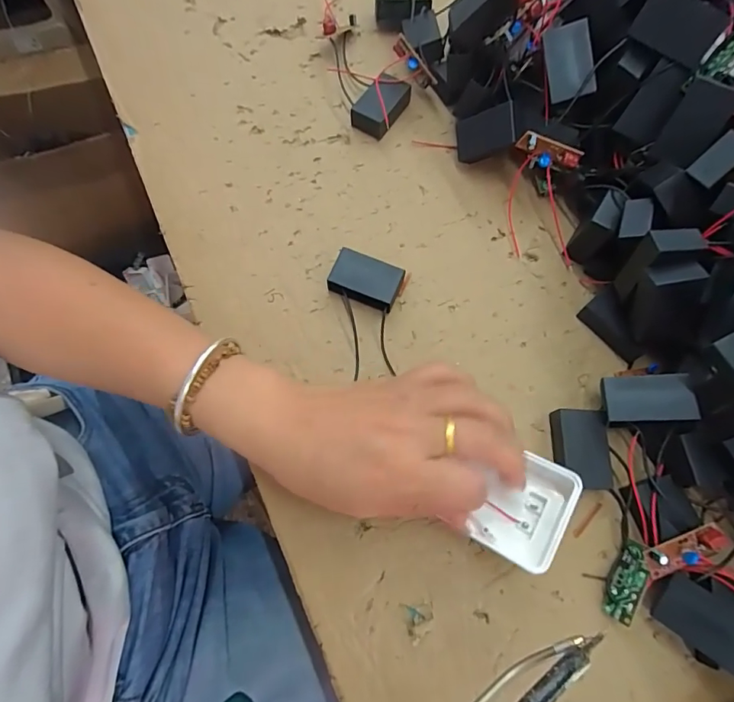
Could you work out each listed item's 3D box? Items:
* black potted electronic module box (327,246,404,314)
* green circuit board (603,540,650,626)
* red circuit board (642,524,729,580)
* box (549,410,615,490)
[{"bbox_3d":[0.000,-0.049,0.315,0.047,0.020,0.029,22,72,6],"label":"black potted electronic module box"},{"bbox_3d":[0.149,0.132,0.258,0.004,0.020,0.043,33,78,-33],"label":"green circuit board"},{"bbox_3d":[0.176,0.110,0.246,0.044,0.013,0.016,-28,74,4],"label":"red circuit board"},{"bbox_3d":[0.134,0.062,0.283,0.031,0.017,0.048,0,71,-2],"label":"box"}]

